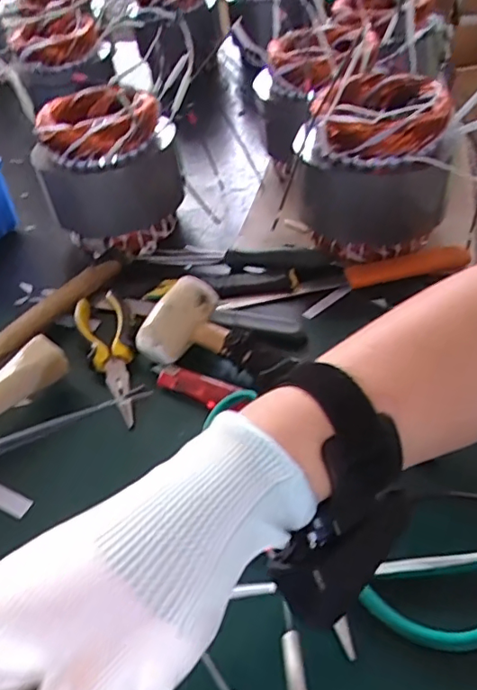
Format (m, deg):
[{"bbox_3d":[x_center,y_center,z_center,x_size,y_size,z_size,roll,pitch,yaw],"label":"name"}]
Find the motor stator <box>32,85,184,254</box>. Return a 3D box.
[{"bbox_3d":[-0.146,-0.196,0.610,0.128,0.134,0.128,-3,47,3],"label":"motor stator"}]

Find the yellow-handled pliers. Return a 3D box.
[{"bbox_3d":[-0.110,0.007,0.481,0.043,0.021,0.154,-20,48,-12],"label":"yellow-handled pliers"}]

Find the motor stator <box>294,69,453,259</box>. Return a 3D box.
[{"bbox_3d":[0.132,-0.172,0.536,0.144,0.143,0.135,12,49,17],"label":"motor stator"}]

